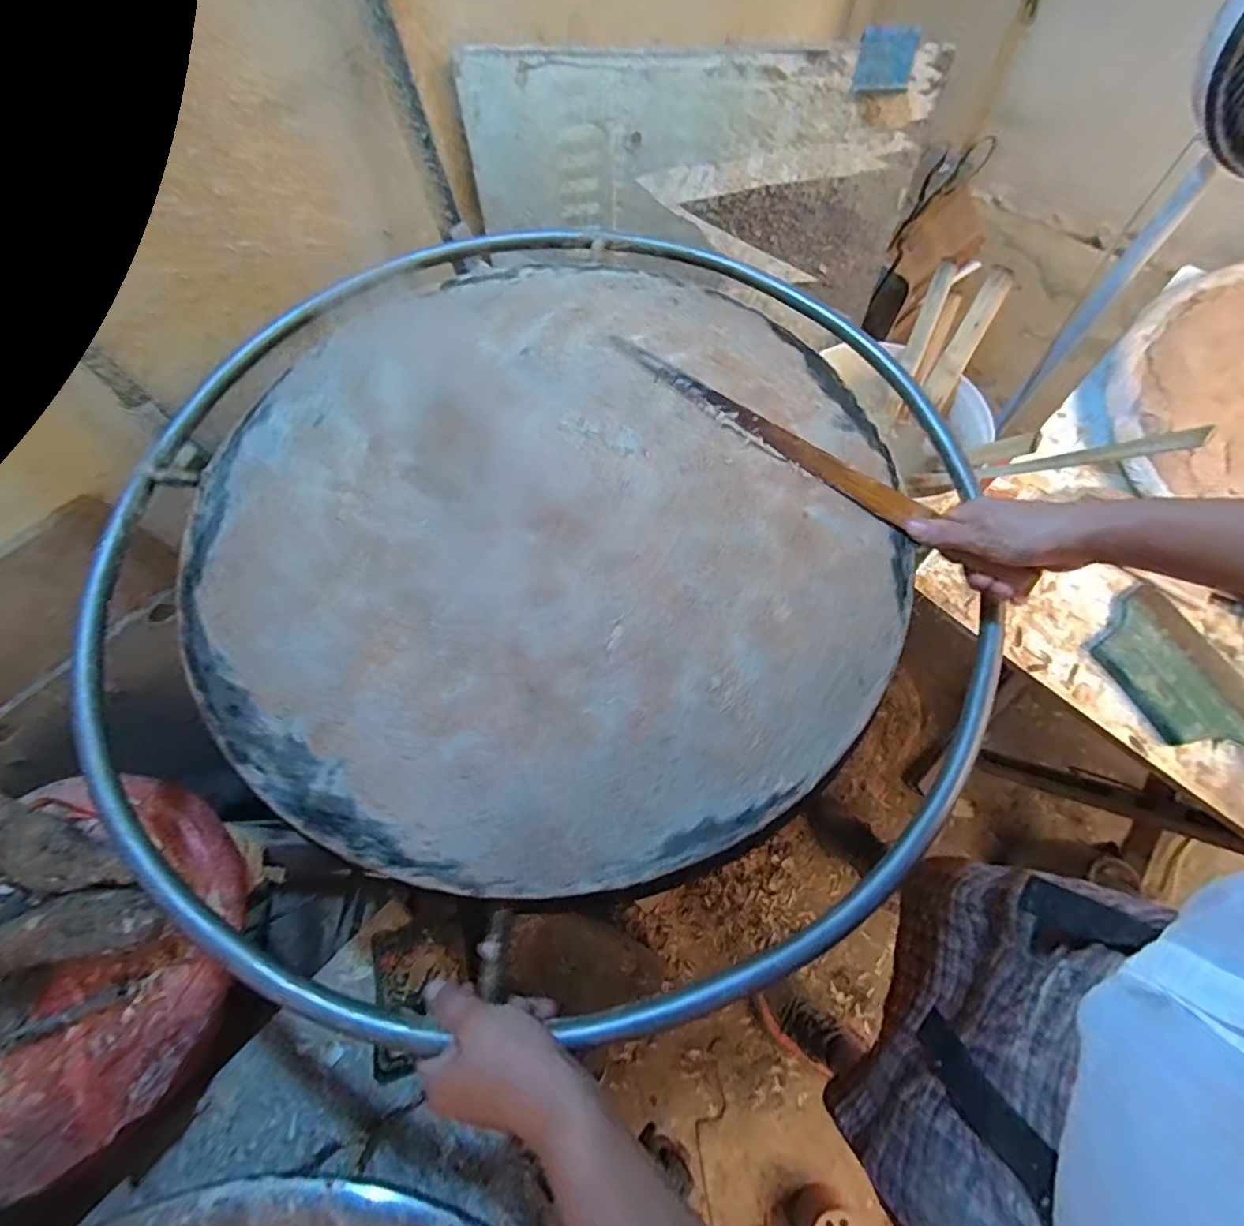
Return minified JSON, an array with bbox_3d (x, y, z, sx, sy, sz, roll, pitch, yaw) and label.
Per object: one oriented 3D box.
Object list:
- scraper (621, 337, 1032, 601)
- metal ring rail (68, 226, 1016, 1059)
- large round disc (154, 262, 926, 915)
[{"bbox_3d":[0.128,-0.182,0.541,0.341,0.014,0.029,37,71,16],"label":"scraper"},{"bbox_3d":[-0.065,-0.097,0.548,0.811,0.045,0.840,5,66,3],"label":"metal ring rail"},{"bbox_3d":[-0.067,-0.095,0.511,0.590,0.021,0.599,0,66,1],"label":"large round disc"}]

